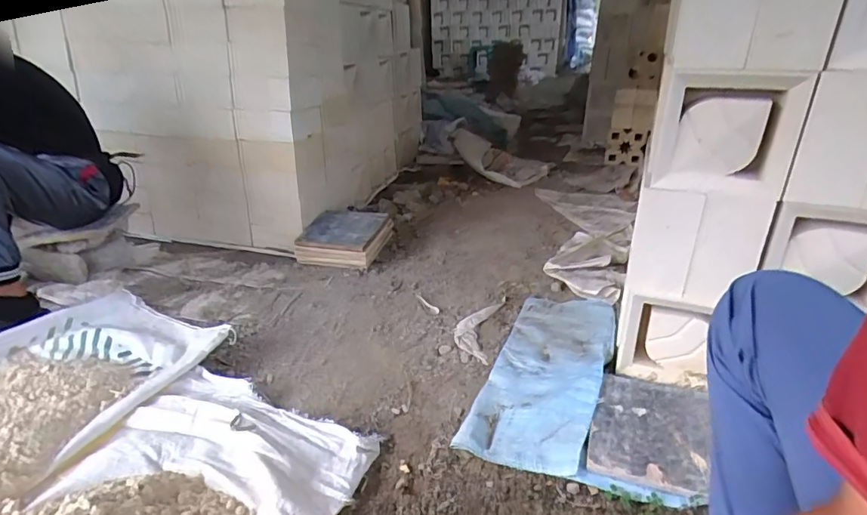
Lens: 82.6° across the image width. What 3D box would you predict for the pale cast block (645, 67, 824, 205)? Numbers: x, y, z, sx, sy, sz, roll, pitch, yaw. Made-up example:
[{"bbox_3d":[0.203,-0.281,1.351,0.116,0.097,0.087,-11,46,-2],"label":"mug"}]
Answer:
[{"bbox_3d":[0.507,-0.215,0.861,0.217,0.199,0.061,12,25,31],"label":"pale cast block"}]

